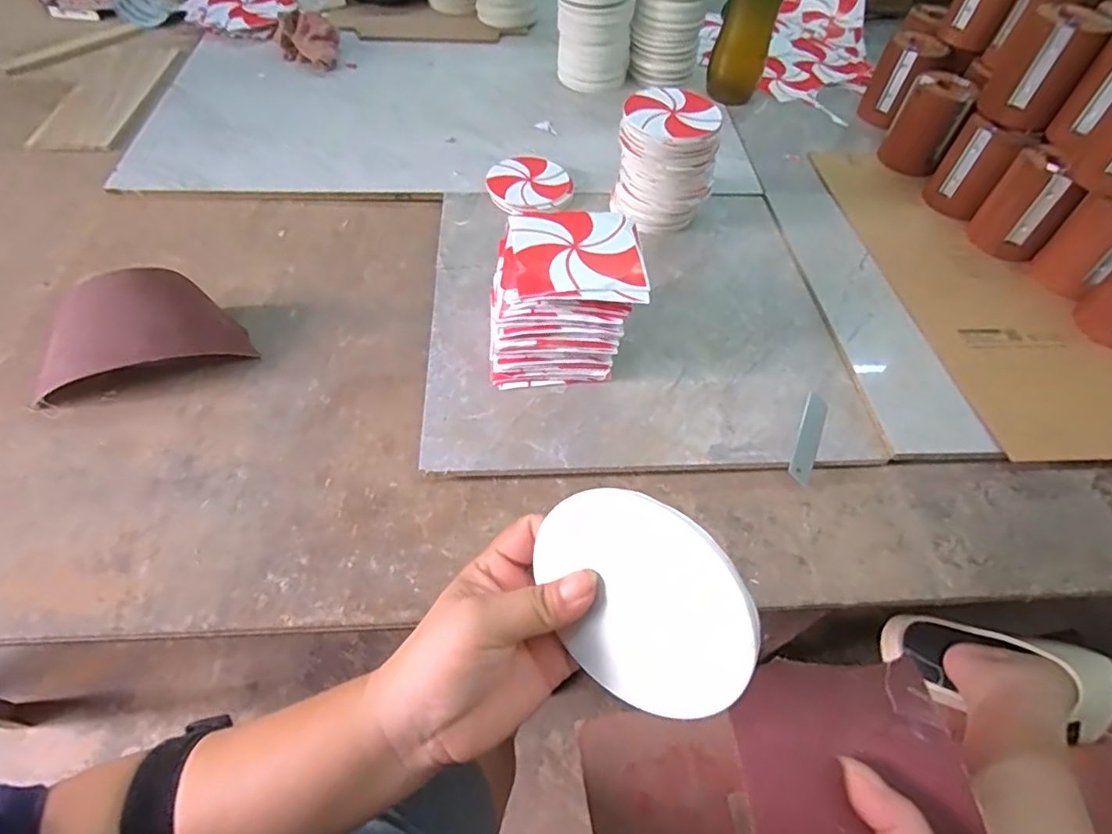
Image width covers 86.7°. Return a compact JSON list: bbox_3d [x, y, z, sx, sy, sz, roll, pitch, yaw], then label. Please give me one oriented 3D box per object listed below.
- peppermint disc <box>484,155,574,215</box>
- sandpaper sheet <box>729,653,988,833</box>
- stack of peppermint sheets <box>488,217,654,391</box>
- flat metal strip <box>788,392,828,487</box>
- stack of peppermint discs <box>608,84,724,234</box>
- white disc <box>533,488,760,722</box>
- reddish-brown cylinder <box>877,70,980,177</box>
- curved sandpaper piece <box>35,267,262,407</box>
[{"bbox_3d":[-0.032,-0.284,0.718,0.101,0.017,0.095,1,53,-2],"label":"peppermint disc"},{"bbox_3d":[0.133,0.156,0.272,0.093,0.011,0.080,-12,56,9],"label":"sandpaper sheet"},{"bbox_3d":[0.005,-0.106,0.529,0.130,0.109,0.112,-2,53,-4],"label":"stack of peppermint sheets"},{"bbox_3d":[0.224,0.017,0.521,0.019,0.004,0.099,22,55,14],"label":"flat metal strip"},{"bbox_3d":[0.121,-0.279,0.659,0.108,0.125,0.101,13,54,7],"label":"stack of peppermint discs"},{"bbox_3d":[0.035,0.076,0.239,0.090,0.095,0.005,-8,9,38],"label":"white disc"},{"bbox_3d":[0.482,-0.380,0.768,0.077,0.101,0.068,30,57,18],"label":"reddish-brown cylinder"},{"bbox_3d":[-0.382,-0.079,0.537,0.167,0.062,0.090,-22,57,-18],"label":"curved sandpaper piece"}]

